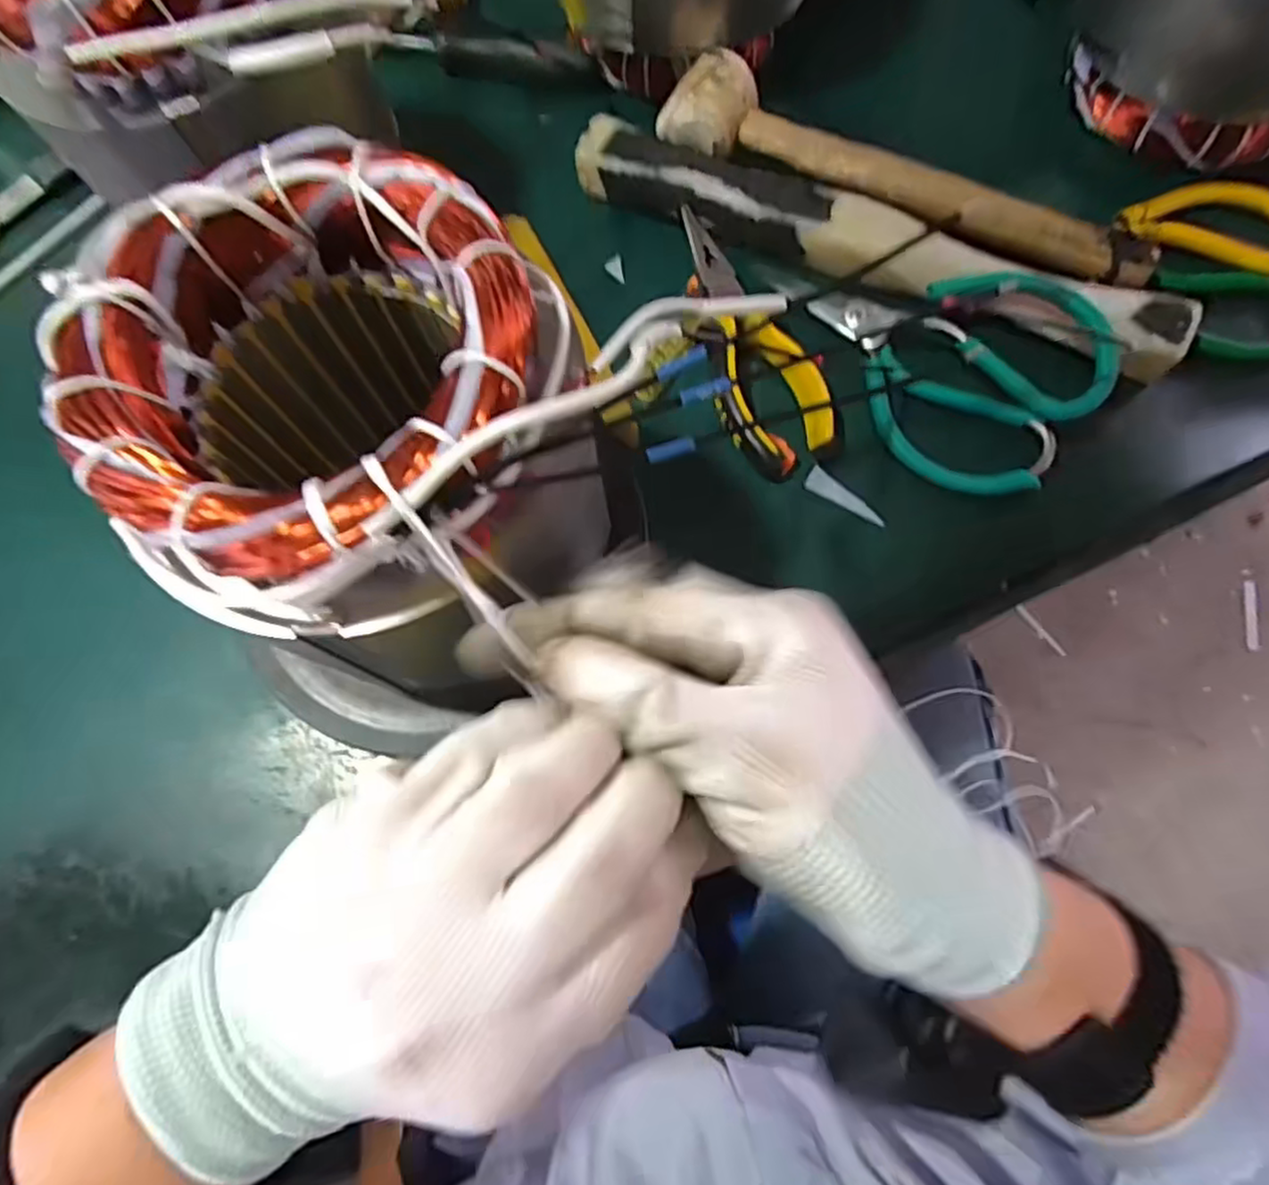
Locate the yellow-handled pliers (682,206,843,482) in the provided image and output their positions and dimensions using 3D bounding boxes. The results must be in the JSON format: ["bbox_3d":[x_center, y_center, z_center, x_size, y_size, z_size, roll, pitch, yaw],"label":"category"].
[{"bbox_3d":[0.061,-0.133,0.367,0.056,0.016,0.152,-15,73,-3],"label":"yellow-handled pliers"}]

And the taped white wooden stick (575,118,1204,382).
[{"bbox_3d":[0.119,-0.184,0.377,0.327,0.037,0.053,25,75,9],"label":"taped white wooden stick"}]

